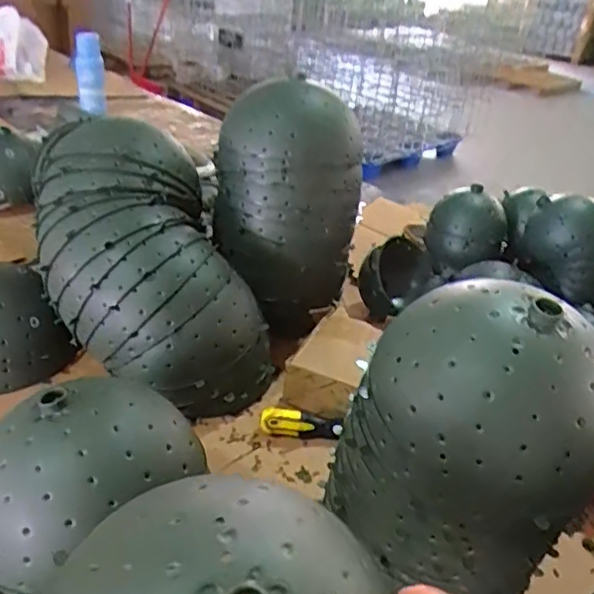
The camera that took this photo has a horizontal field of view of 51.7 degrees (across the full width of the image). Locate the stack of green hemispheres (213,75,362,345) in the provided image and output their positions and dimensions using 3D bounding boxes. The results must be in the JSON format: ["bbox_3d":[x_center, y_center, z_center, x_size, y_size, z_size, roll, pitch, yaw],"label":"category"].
[{"bbox_3d":[-0.019,-0.124,0.866,0.167,0.315,0.158,29,37,33],"label":"stack of green hemispheres"}]

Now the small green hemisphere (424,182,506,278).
[{"bbox_3d":[0.290,-0.111,1.054,0.133,0.122,0.119,15,31,13],"label":"small green hemisphere"}]

